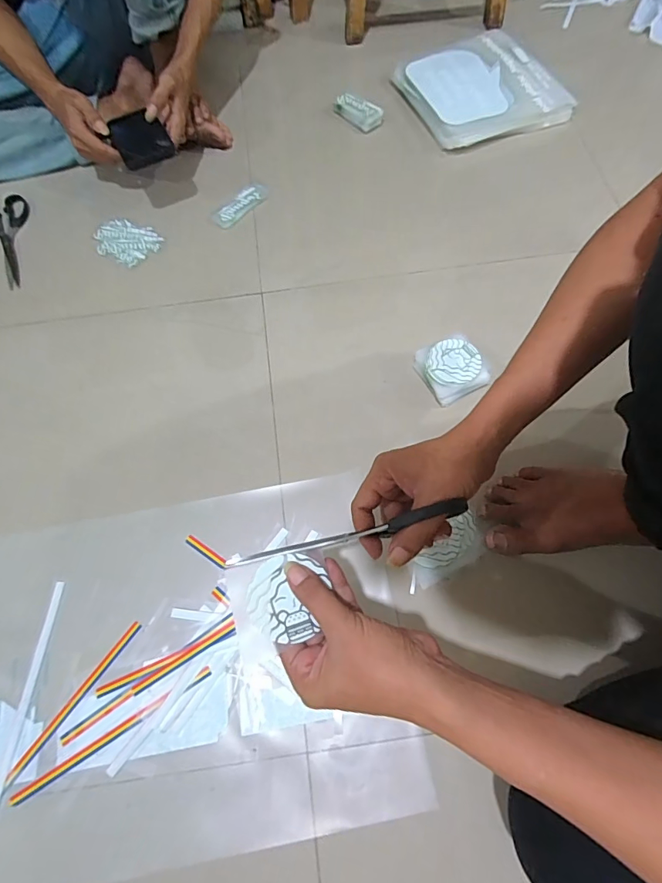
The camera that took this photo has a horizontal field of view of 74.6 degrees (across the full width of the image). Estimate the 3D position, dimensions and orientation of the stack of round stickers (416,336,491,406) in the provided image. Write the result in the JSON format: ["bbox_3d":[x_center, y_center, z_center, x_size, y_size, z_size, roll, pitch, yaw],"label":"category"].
[{"bbox_3d":[0.166,-0.099,0.599,0.081,0.030,0.084,-26,70,-9],"label":"stack of round stickers"}]

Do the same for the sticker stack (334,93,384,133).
[{"bbox_3d":[0.050,-0.614,0.808,0.093,0.022,0.043,36,74,14],"label":"sticker stack"}]

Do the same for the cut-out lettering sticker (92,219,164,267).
[{"bbox_3d":[-0.342,-0.335,0.723,0.114,0.005,0.081,28,72,12],"label":"cut-out lettering sticker"}]

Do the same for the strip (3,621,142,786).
[{"bbox_3d":[-0.288,0.293,0.466,0.011,0.004,0.223,35,73,14],"label":"strip"}]

